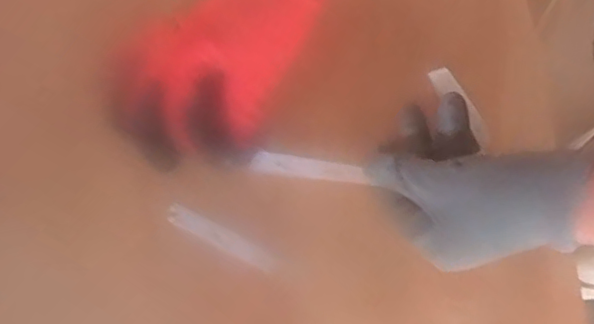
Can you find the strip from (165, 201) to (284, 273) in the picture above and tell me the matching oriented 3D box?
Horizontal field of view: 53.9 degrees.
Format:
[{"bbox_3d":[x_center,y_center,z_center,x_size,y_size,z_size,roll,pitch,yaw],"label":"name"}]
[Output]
[{"bbox_3d":[-0.049,0.052,0.397,0.082,0.004,0.014,28,74,-3],"label":"strip"}]

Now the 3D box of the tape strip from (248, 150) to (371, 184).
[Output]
[{"bbox_3d":[0.008,0.004,0.387,0.075,0.009,0.014,7,77,5],"label":"tape strip"}]

